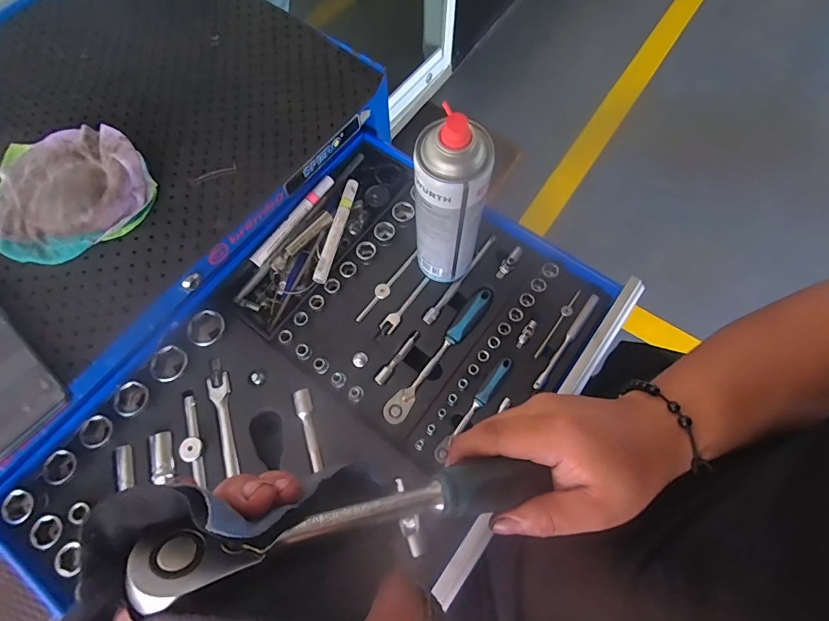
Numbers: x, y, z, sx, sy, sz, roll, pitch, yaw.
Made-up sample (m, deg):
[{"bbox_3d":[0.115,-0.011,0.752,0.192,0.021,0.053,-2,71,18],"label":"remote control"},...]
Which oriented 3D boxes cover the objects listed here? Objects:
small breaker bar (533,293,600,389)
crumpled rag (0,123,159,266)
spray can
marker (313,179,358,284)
[{"bbox_3d":[0.174,0.033,0.485,0.011,0.012,0.134,35,73,13],"label":"small breaker bar"},{"bbox_3d":[-0.365,-0.133,0.451,0.156,0.029,0.157,-28,71,-10],"label":"crumpled rag"},{"bbox_3d":[0.034,-0.093,0.416,0.063,0.217,0.061,16,69,6],"label":"spray can"},{"bbox_3d":[-0.094,-0.098,0.523,0.016,0.013,0.142,12,69,5],"label":"marker"}]

